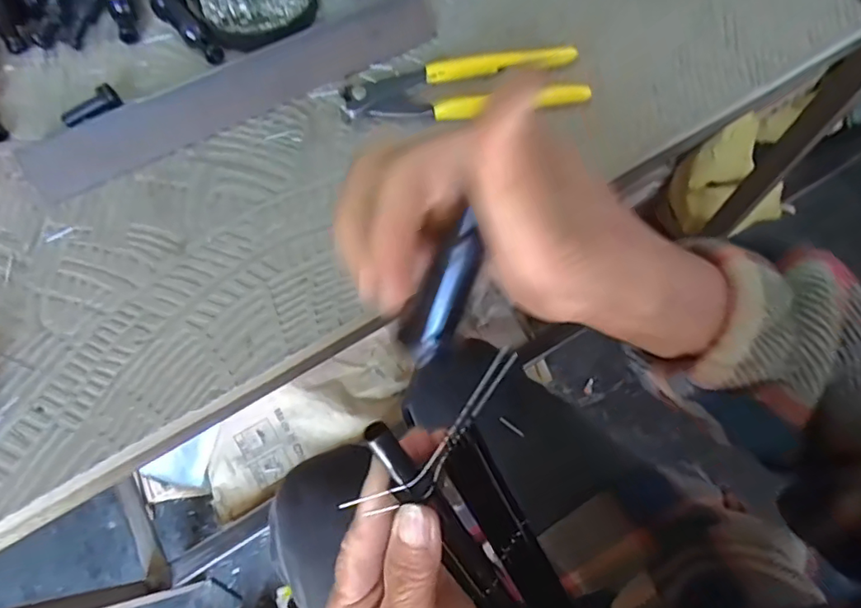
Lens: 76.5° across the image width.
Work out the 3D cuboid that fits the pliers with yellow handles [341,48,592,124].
[{"bbox_3d":[0.022,-0.147,0.371,0.160,0.014,0.048,-8,68,-3],"label":"pliers with yellow handles"}]

